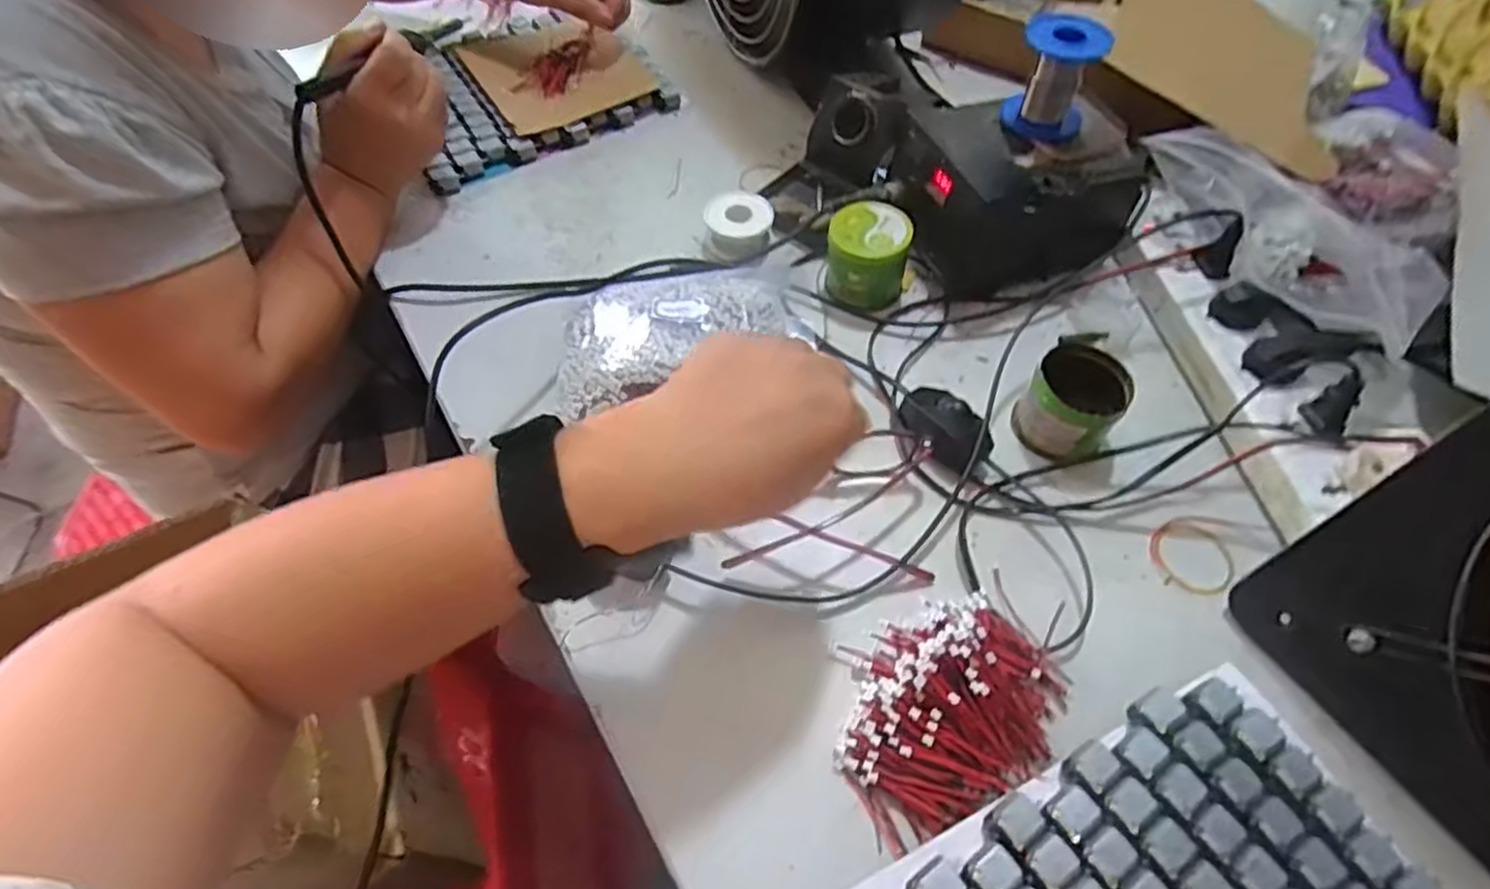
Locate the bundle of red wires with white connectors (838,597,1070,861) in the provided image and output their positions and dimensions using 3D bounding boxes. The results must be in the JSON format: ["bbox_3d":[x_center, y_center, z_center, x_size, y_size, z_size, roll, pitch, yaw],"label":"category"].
[{"bbox_3d":[0.103,0.130,0.367,0.119,0.034,0.090,-24,60,-12],"label":"bundle of red wires with white connectors"}]

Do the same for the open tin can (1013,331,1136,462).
[{"bbox_3d":[0.205,-0.026,0.457,0.055,0.052,0.060,38,66,23],"label":"open tin can"}]

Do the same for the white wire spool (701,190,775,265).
[{"bbox_3d":[-0.006,-0.170,0.568,0.055,0.027,0.059,-1,58,2],"label":"white wire spool"}]

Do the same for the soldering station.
[{"bbox_3d":[0.200,-0.188,0.537,0.151,0.090,0.112,-17,59,-8],"label":"soldering station"}]

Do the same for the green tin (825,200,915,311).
[{"bbox_3d":[0.089,-0.137,0.528,0.057,0.052,0.057,15,59,11],"label":"green tin"}]

